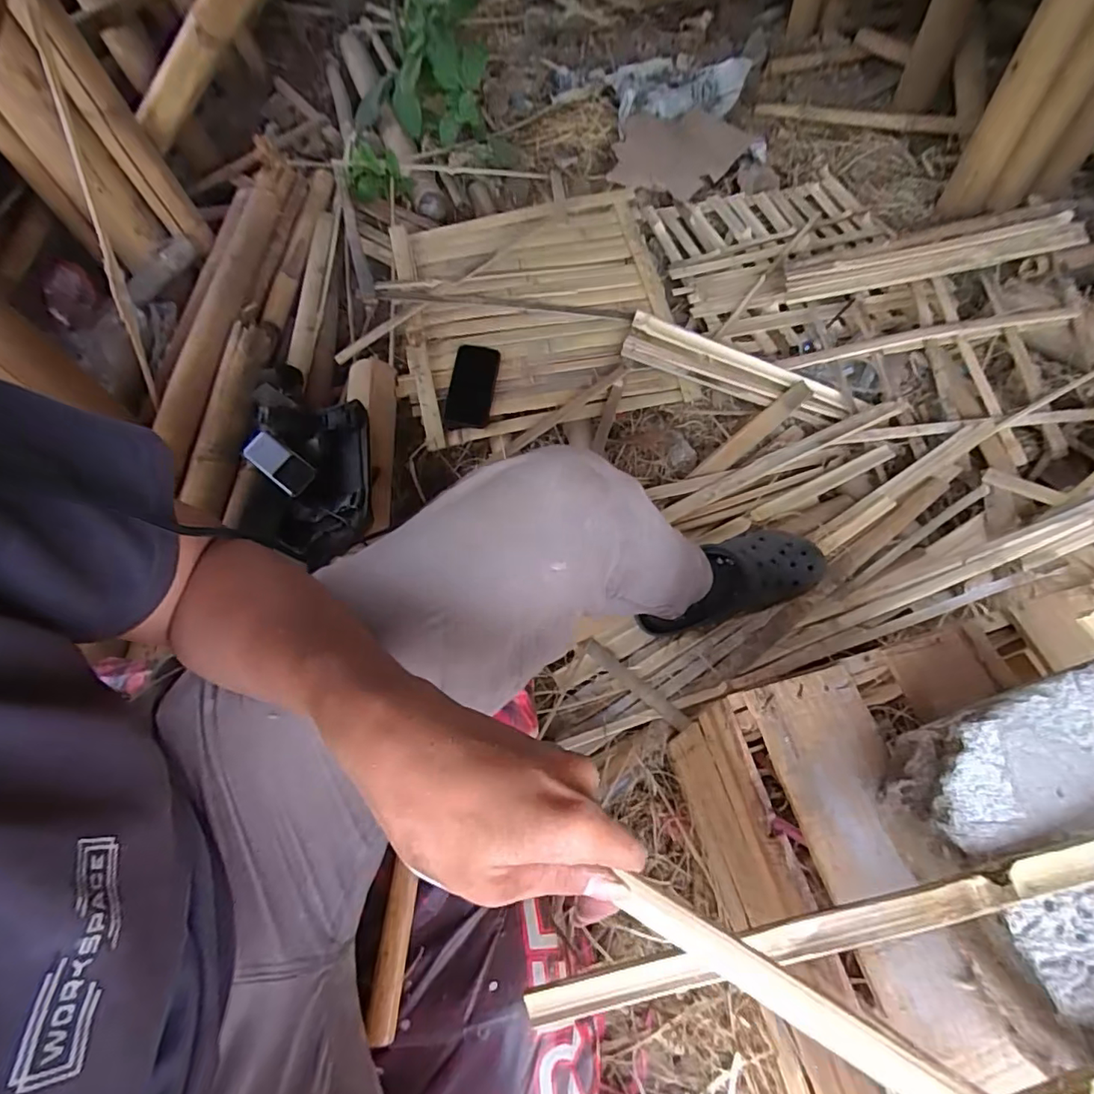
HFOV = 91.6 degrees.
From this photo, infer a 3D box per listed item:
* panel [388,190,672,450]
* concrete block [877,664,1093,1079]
[{"bbox_3d":[-0.031,-0.457,1.024,0.537,0.062,0.490,-16,77,-7],"label":"panel"},{"bbox_3d":[0.322,0.183,0.334,0.174,0.081,0.167,-23,63,-9],"label":"concrete block"}]

